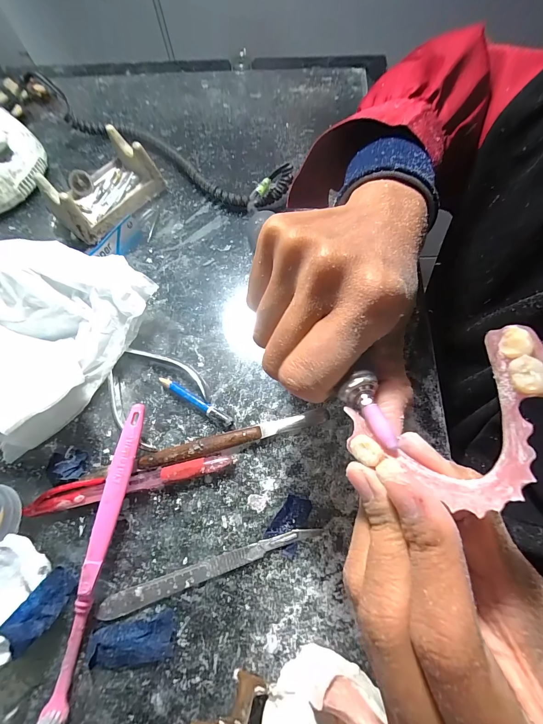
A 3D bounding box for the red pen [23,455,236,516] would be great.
[{"bbox_3d":[-0.092,0.080,0.206,0.133,0.011,0.014,-11,67,-2],"label":"red pen"}]

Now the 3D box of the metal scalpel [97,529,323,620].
[{"bbox_3d":[-0.037,0.124,0.189,0.135,0.004,0.012,-18,68,-6],"label":"metal scalpel"}]

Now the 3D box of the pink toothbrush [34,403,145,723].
[{"bbox_3d":[-0.103,0.122,0.184,0.015,0.020,0.192,5,67,4],"label":"pink toothbrush"}]

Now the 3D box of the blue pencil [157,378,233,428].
[{"bbox_3d":[-0.056,0.028,0.228,0.066,0.007,0.007,30,71,14],"label":"blue pencil"}]

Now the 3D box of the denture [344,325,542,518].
[{"bbox_3d":[0.056,0.021,0.095,0.061,0.010,0.041,-33,68,20],"label":"denture"}]

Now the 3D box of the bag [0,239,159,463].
[{"bbox_3d":[-0.169,-0.018,0.224,0.117,0.057,0.152,19,69,10],"label":"bag"}]

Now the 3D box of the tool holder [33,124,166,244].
[{"bbox_3d":[-0.162,-0.167,0.295,0.061,0.043,0.097,36,73,15],"label":"tool holder"}]

